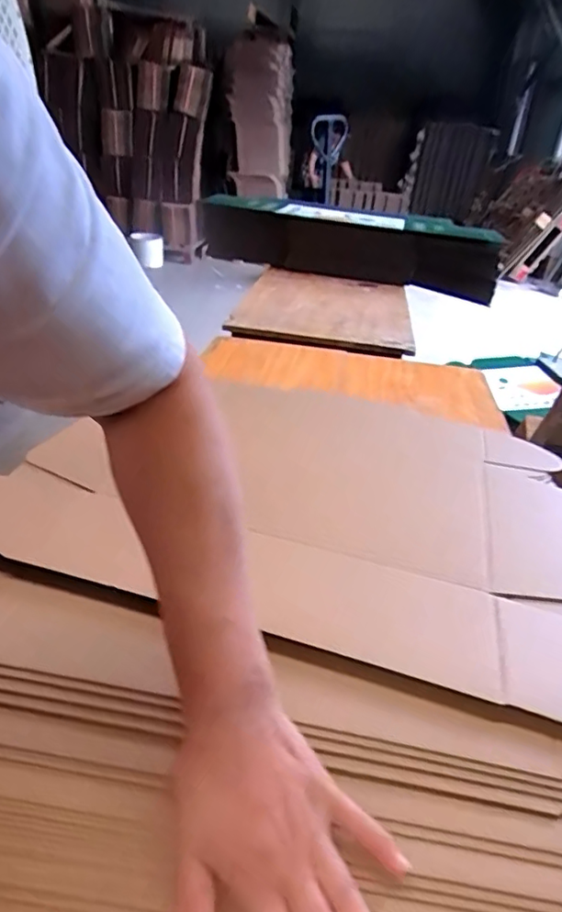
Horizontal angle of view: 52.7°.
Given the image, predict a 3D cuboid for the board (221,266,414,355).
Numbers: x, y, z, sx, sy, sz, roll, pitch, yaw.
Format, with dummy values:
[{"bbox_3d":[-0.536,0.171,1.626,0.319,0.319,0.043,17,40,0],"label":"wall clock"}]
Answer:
[{"bbox_3d":[0.118,-0.400,1.511,0.439,0.046,0.621,8,31,3],"label":"board"}]

